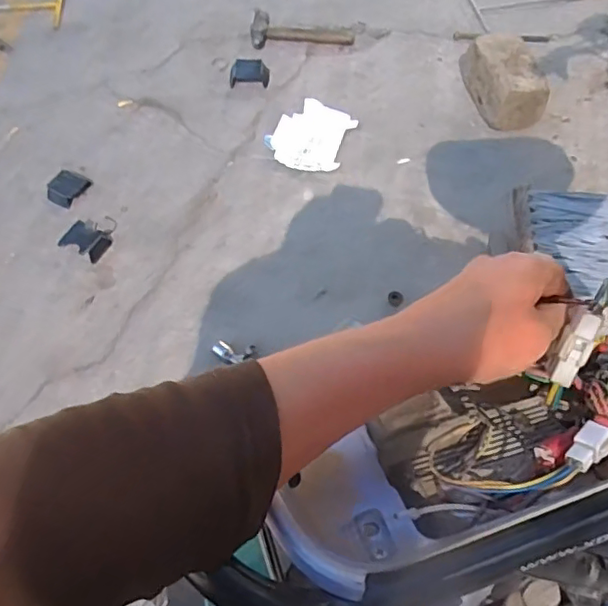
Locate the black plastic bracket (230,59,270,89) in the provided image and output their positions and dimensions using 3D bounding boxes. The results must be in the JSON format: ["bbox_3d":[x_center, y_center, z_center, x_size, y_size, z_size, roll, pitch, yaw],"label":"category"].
[{"bbox_3d":[-0.125,-0.534,1.310,0.089,0.024,0.067,2,92,-5],"label":"black plastic bracket"}]

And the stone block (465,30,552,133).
[{"bbox_3d":[0.419,-0.481,1.198,0.111,0.102,0.220,-10,61,-4],"label":"stone block"}]

